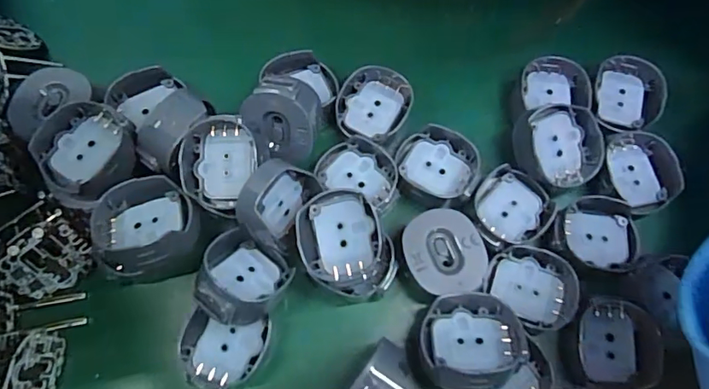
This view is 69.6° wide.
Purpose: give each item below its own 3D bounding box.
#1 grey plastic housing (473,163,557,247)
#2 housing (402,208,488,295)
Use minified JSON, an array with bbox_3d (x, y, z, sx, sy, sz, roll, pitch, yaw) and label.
[{"bbox_3d":[0.051,0.005,0.167,0.025,0.008,0.027,1,71,-2],"label":"grey plastic housing"},{"bbox_3d":[0.028,0.019,0.160,0.024,0.008,0.026,-14,72,-7],"label":"housing"}]

